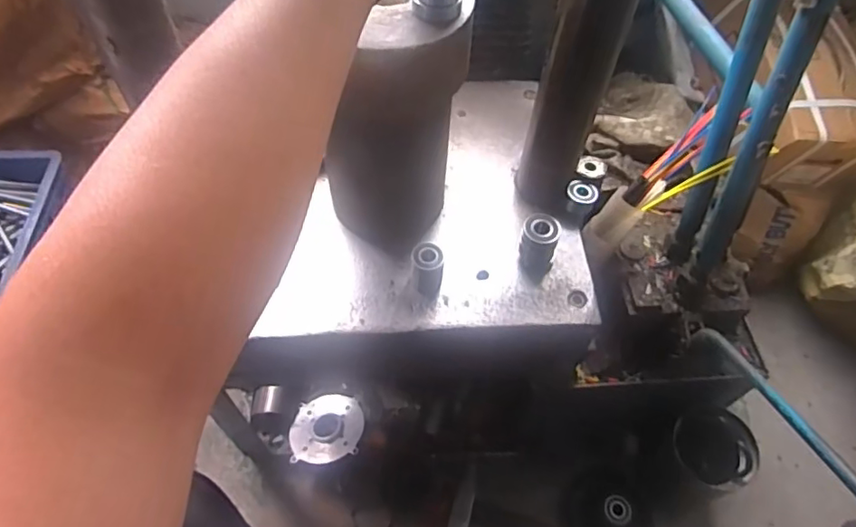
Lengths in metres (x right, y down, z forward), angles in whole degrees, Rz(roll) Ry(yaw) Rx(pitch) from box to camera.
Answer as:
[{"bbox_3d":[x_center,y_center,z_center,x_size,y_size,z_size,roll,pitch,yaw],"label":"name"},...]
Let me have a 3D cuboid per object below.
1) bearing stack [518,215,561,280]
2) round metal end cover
[{"bbox_3d":[0.120,-0.019,0.616,0.040,0.058,0.044,13,57,6],"label":"bearing stack"},{"bbox_3d":[-0.164,0.266,0.918,0.121,0.014,0.117,-6,48,6],"label":"round metal end cover"}]

